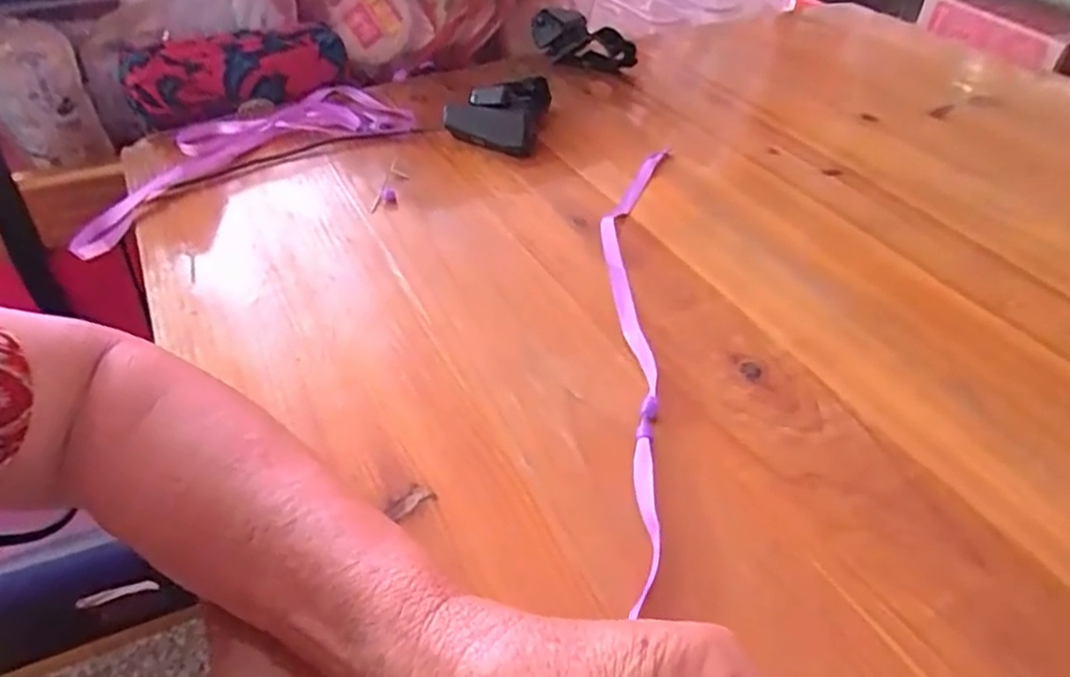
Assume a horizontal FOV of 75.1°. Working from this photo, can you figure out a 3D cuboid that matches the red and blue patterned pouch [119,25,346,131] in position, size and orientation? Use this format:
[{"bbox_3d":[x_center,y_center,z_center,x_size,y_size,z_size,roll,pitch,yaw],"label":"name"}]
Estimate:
[{"bbox_3d":[-0.253,-0.229,0.599,0.179,0.054,0.055,-25,48,-27],"label":"red and blue patterned pouch"}]

